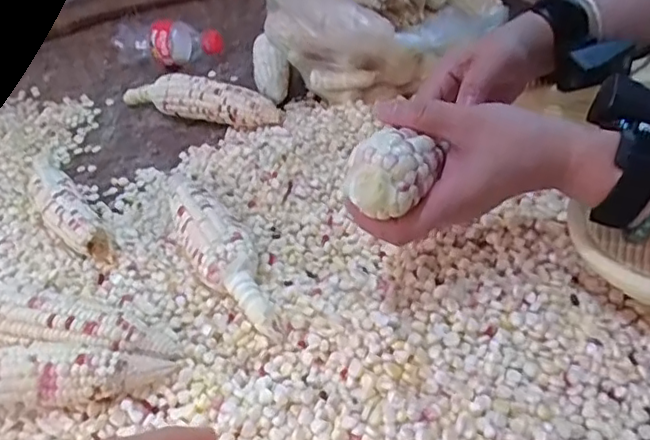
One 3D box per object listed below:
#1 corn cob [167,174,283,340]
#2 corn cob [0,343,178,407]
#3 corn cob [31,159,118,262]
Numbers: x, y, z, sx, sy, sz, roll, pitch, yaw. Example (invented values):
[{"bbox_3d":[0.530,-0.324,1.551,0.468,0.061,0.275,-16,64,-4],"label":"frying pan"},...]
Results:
[{"bbox_3d":[-0.097,0.016,0.520,0.051,0.041,0.229,-26,45,-13],"label":"corn cob"},{"bbox_3d":[-0.198,0.115,0.438,0.170,0.044,0.047,-3,45,11],"label":"corn cob"},{"bbox_3d":[-0.253,-0.005,0.596,0.045,0.040,0.171,-33,45,-21],"label":"corn cob"}]

